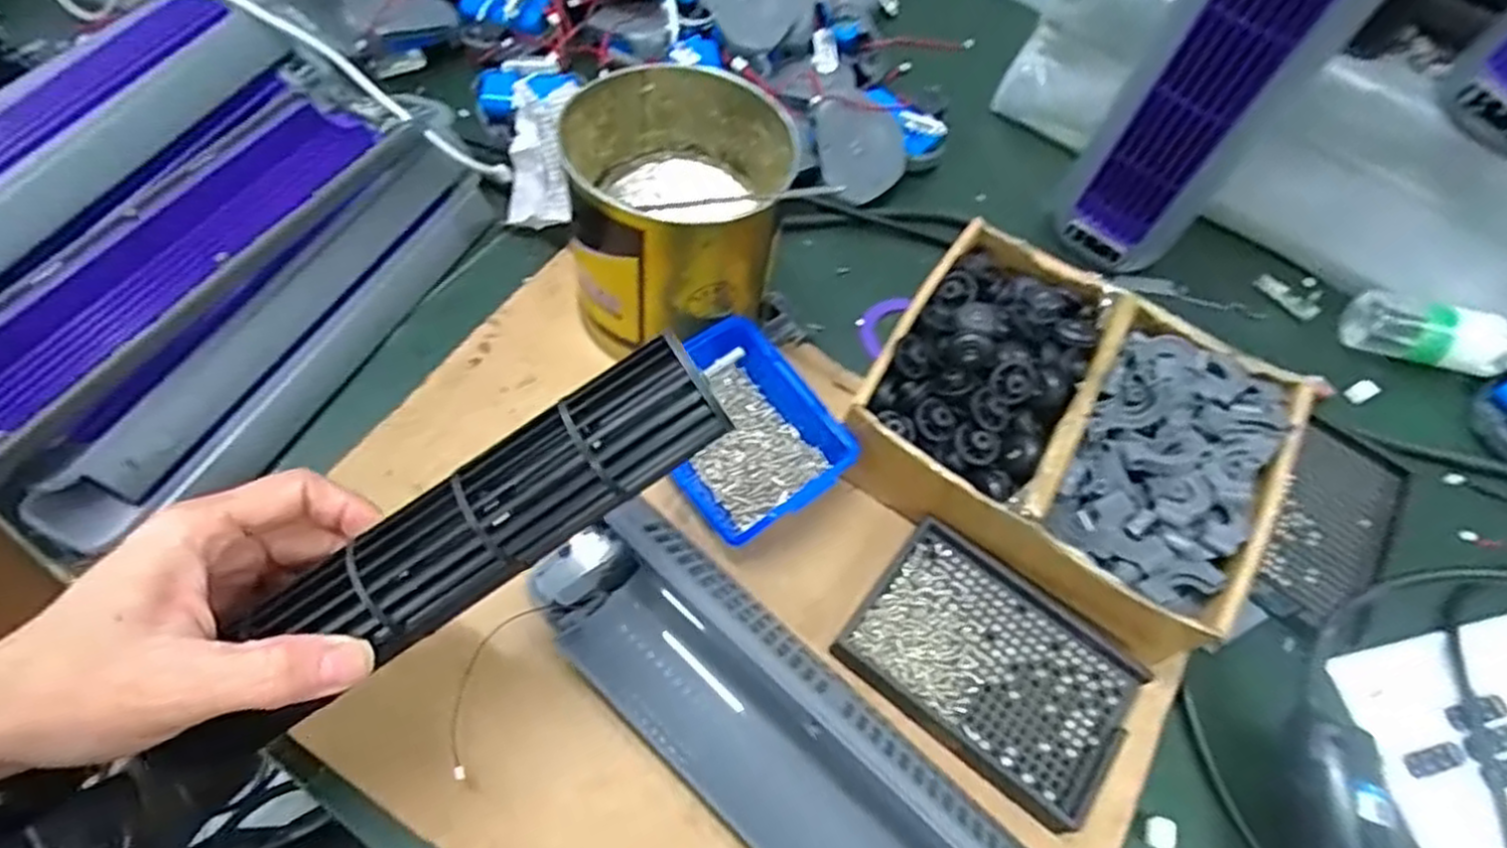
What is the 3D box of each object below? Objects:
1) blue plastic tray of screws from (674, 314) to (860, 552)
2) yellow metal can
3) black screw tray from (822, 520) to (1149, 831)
[{"bbox_3d":[-0.006,0.008,0.419,0.086,0.048,0.111,-34,72,-17],"label":"blue plastic tray of screws"},{"bbox_3d":[-0.044,-0.121,0.431,0.121,0.117,0.118,3,62,-6],"label":"yellow metal can"},{"bbox_3d":[0.121,0.122,0.384,0.133,0.025,0.092,36,64,12],"label":"black screw tray"}]

